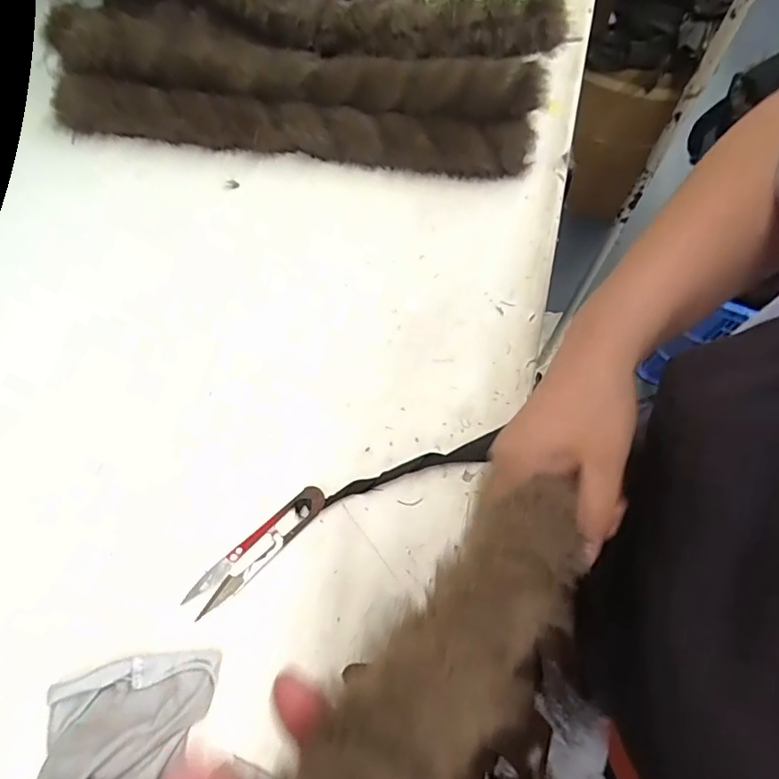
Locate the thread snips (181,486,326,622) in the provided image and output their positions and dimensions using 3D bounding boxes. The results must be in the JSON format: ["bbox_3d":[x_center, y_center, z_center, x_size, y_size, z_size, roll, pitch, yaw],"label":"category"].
[{"bbox_3d":[-0.080,0.096,0.320,0.098,0.009,0.021,-40,72,-17],"label":"thread snips"}]

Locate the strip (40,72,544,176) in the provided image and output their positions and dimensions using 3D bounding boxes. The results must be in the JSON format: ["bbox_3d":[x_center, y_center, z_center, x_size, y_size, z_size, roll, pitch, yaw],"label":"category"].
[{"bbox_3d":[-0.087,-0.223,0.441,0.399,0.047,0.032,9,66,3],"label":"strip"}]

